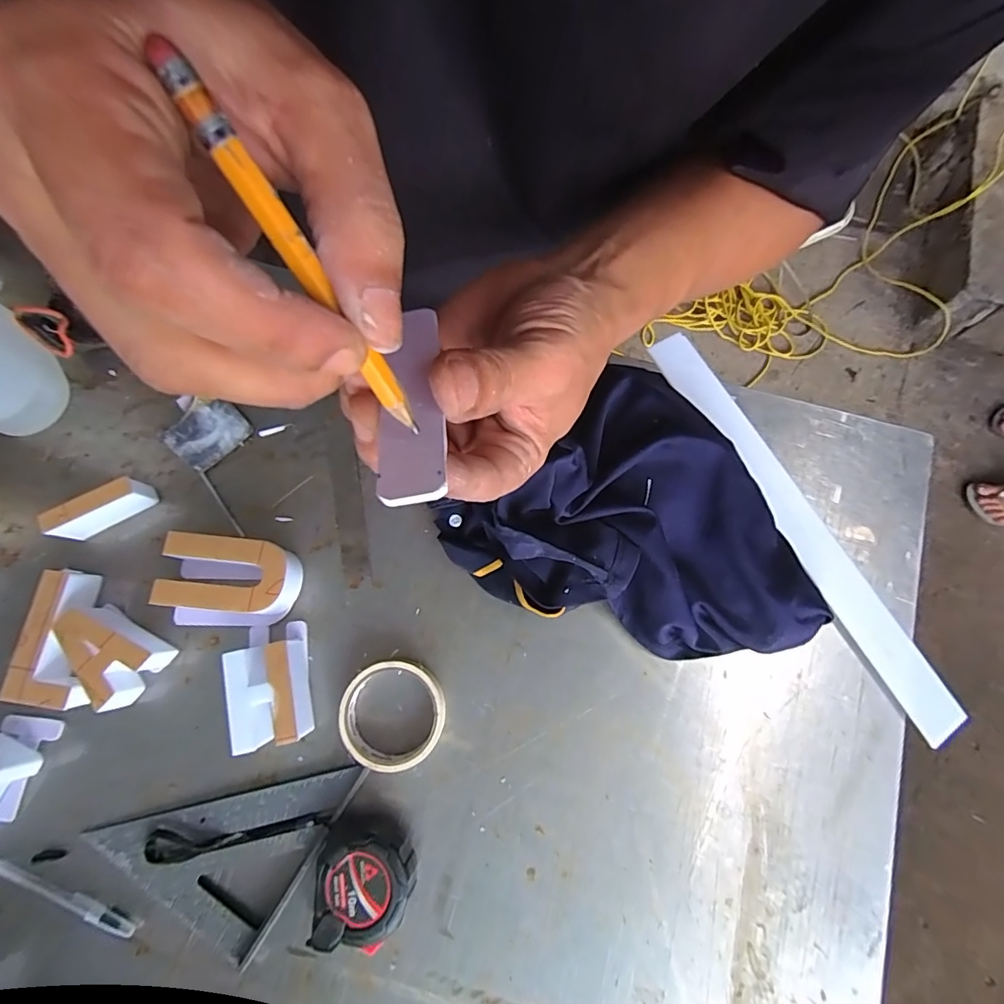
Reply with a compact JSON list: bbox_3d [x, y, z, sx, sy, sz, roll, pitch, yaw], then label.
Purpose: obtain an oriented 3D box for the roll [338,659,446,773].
[{"bbox_3d":[-0.096,0.188,0.452,0.089,0.025,0.088,0,78,-1],"label":"roll"}]

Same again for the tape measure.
[{"bbox_3d":[-0.114,0.314,0.418,0.078,0.041,0.093,11,78,2],"label":"tape measure"}]

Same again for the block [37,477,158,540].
[{"bbox_3d":[-0.377,0.007,0.478,0.085,0.046,0.022,-28,80,-6],"label":"block"}]

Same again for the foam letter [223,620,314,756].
[{"bbox_3d":[-0.205,0.159,0.444,0.057,0.048,0.098,-10,78,-3],"label":"foam letter"}]

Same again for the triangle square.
[{"bbox_3d":[-0.227,0.314,0.427,0.227,0.015,0.123,-10,78,-3],"label":"triangle square"}]

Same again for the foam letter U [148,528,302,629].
[{"bbox_3d":[-0.249,0.074,0.461,0.116,0.050,0.081,6,78,1],"label":"foam letter U"}]

